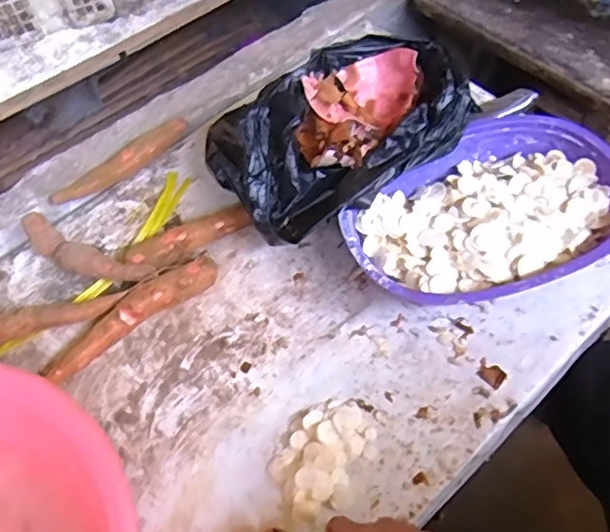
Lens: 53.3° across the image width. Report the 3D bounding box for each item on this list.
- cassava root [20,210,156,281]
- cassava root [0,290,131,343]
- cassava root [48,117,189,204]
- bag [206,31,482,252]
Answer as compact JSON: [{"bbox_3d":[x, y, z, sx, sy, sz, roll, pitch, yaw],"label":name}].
[{"bbox_3d":[-0.257,-0.011,0.716,0.182,0.037,0.040,21,59,18],"label":"cassava root"},{"bbox_3d":[-0.295,0.060,0.676,0.196,0.034,0.031,-13,55,-4],"label":"cassava root"},{"bbox_3d":[-0.236,-0.133,0.796,0.198,0.028,0.042,-33,59,-17],"label":"cassava root"},{"bbox_3d":[0.037,-0.143,0.705,0.278,0.129,0.192,-21,56,-10],"label":"bag"}]

